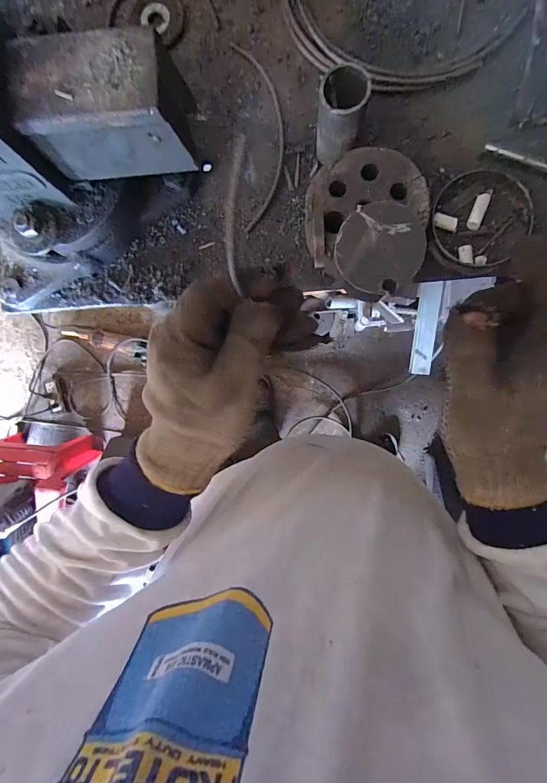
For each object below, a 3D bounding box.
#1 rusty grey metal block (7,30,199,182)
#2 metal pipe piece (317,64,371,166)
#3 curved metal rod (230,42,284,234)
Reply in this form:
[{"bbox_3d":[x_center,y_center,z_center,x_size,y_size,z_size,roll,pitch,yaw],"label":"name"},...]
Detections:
[{"bbox_3d":[-0.122,-0.219,0.284,0.122,0.067,0.065,-3,91,6],"label":"rusty grey metal block"},{"bbox_3d":[0.059,-0.236,0.329,0.039,0.081,0.043,3,91,6],"label":"metal pipe piece"},{"bbox_3d":[-0.013,-0.263,0.373,0.046,0.004,0.194,-4,91,6],"label":"curved metal rod"}]

